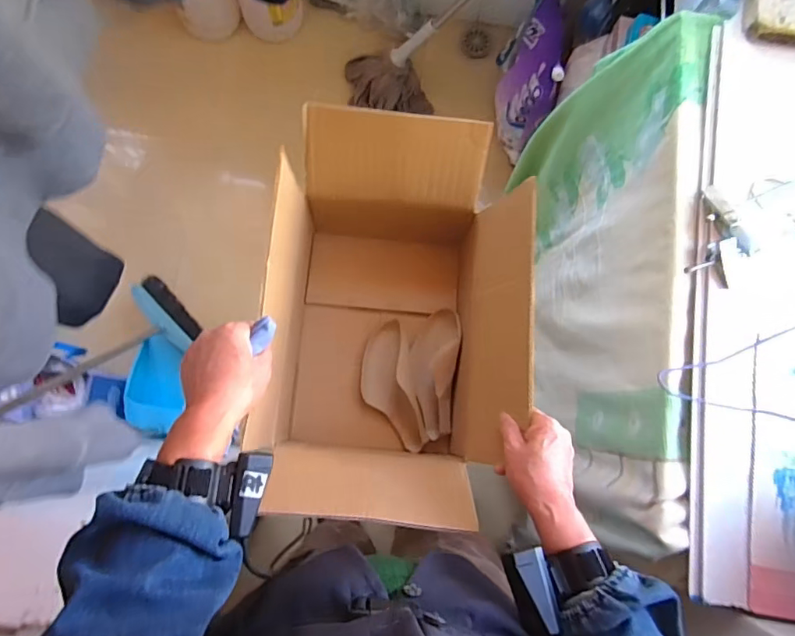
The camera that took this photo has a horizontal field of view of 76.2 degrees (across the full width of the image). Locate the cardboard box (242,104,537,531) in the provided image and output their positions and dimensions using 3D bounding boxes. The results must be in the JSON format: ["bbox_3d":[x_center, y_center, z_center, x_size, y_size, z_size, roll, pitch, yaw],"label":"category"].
[{"bbox_3d":[-0.004,-0.013,0.682,0.305,0.256,0.478,6,82,-1],"label":"cardboard box"}]

